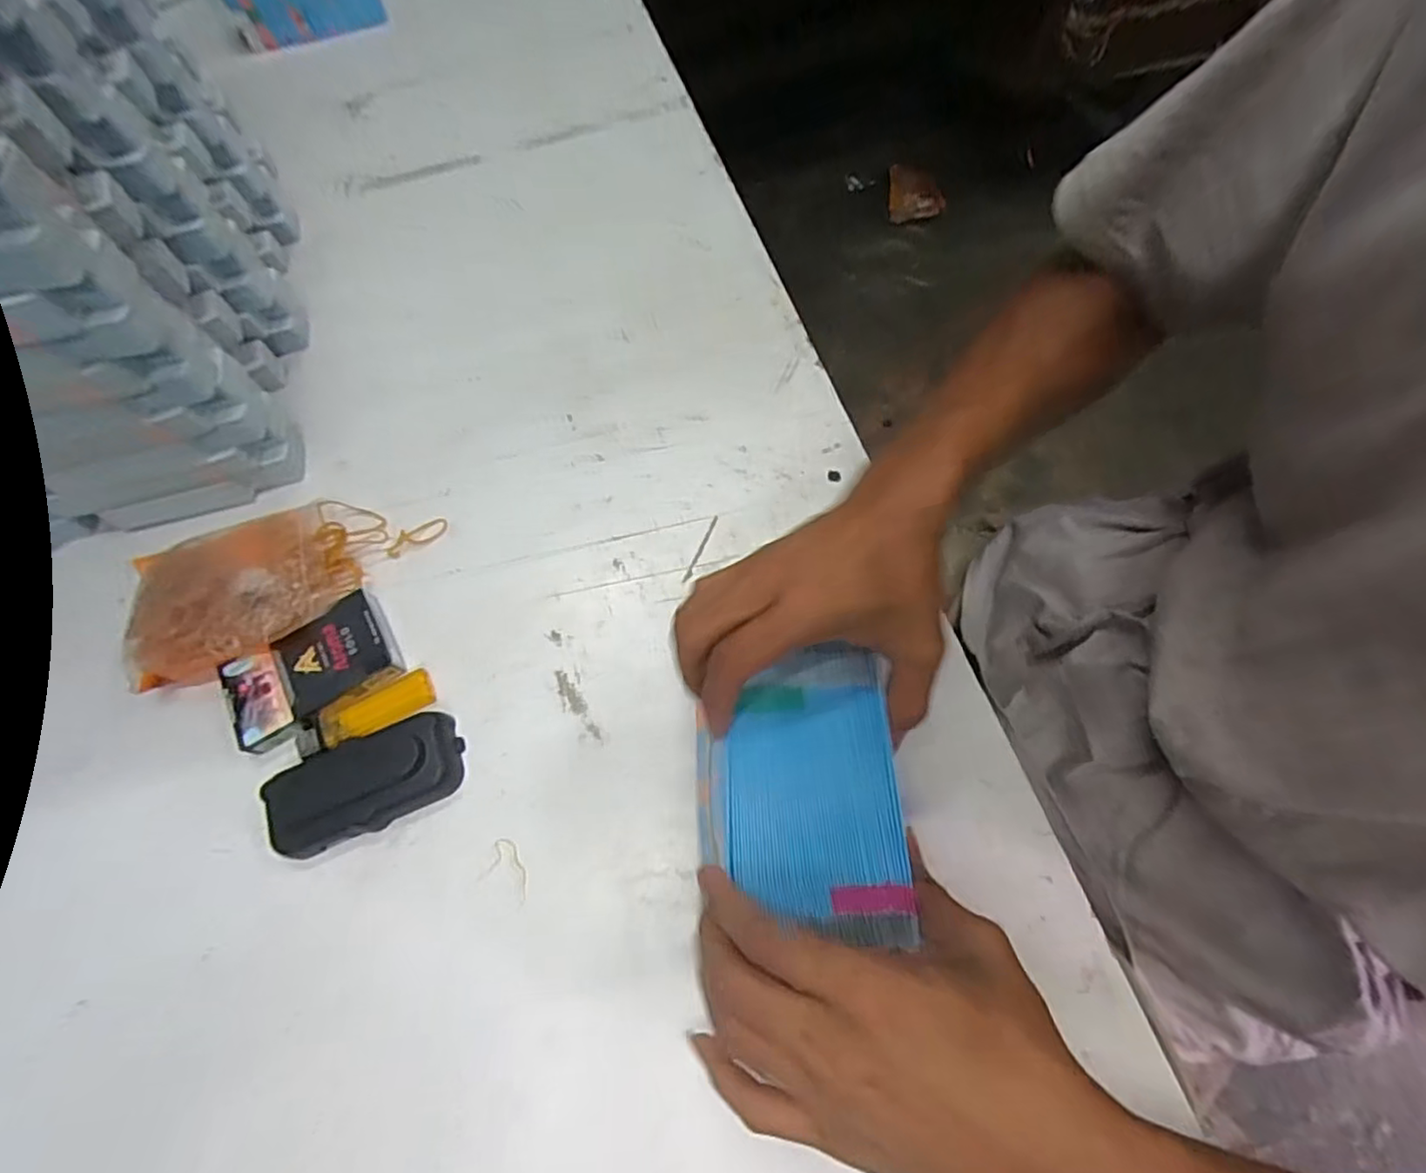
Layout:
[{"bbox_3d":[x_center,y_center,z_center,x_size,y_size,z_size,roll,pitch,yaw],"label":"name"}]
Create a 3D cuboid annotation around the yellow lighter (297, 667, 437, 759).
[{"bbox_3d":[-0.212,0.077,0.393,0.079,0.009,0.026,-27,67,-9],"label":"yellow lighter"}]

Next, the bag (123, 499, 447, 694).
[{"bbox_3d":[-0.281,-0.010,0.422,0.186,0.030,0.099,-22,66,-7],"label":"bag"}]

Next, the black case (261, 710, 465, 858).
[{"bbox_3d":[-0.201,0.111,0.369,0.104,0.023,0.053,-22,66,-7],"label":"black case"}]

